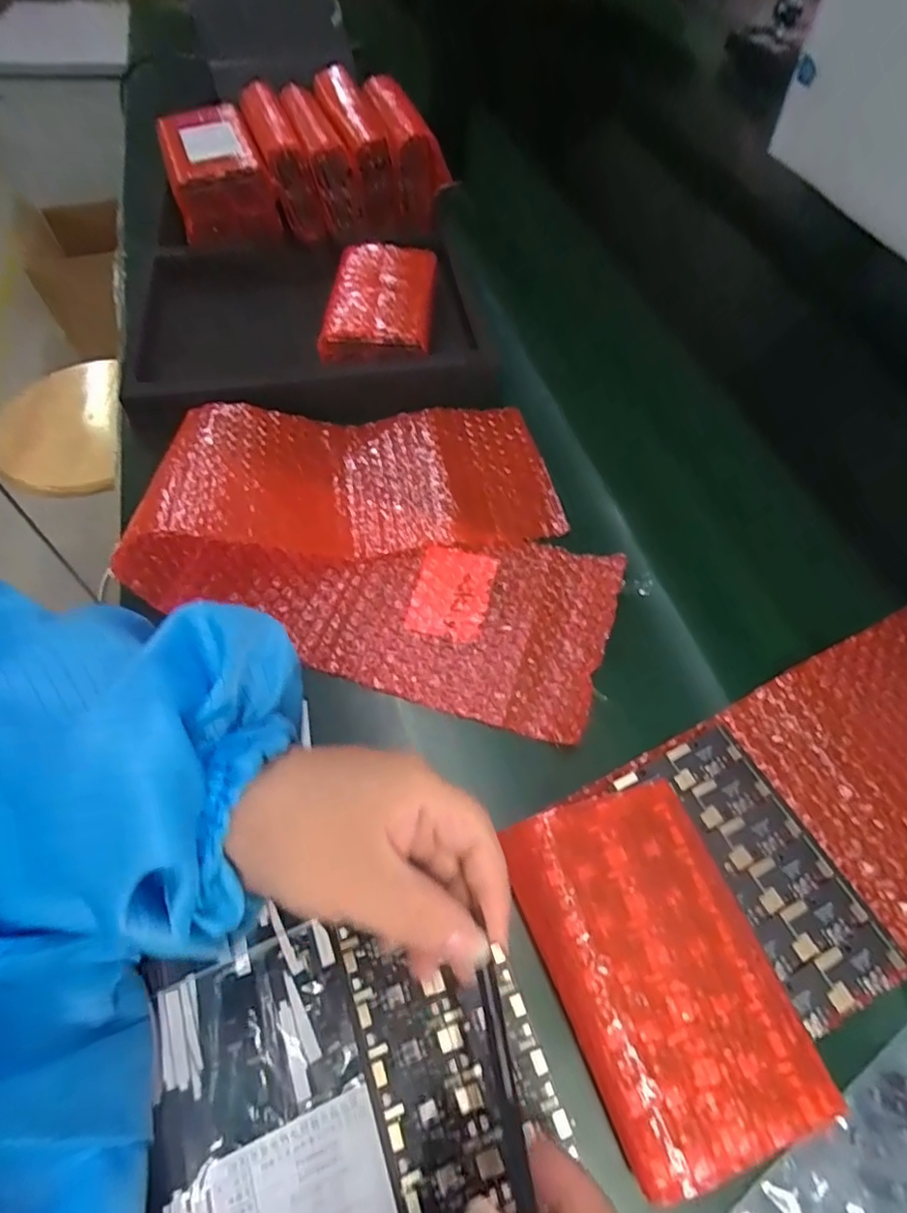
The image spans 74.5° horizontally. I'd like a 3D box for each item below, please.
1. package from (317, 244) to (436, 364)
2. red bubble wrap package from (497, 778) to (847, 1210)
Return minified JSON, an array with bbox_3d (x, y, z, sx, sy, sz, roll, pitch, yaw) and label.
[{"bbox_3d":[-0.062,-0.268,0.516,0.086,0.022,0.145,2,57,2],"label":"package"},{"bbox_3d":[0.093,0.160,0.270,0.097,0.033,0.144,-17,59,-10],"label":"red bubble wrap package"}]

